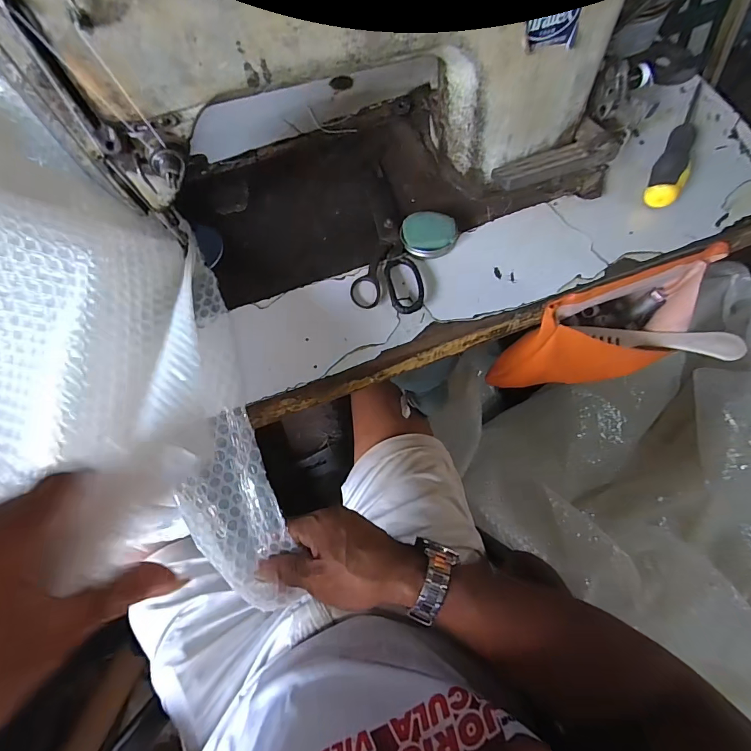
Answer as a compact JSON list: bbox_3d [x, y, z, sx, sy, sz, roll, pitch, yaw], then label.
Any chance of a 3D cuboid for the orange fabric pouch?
[{"bbox_3d":[0.265,-0.044,0.466,0.204,0.174,0.086,-22,71,-7],"label":"orange fabric pouch"}]

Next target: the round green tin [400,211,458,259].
[{"bbox_3d":[0.053,-0.140,0.397,0.053,0.017,0.046,13,70,6],"label":"round green tin"}]

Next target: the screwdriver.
[{"bbox_3d":[0.324,-0.250,0.421,0.031,0.026,0.195,28,72,11],"label":"screwdriver"}]

